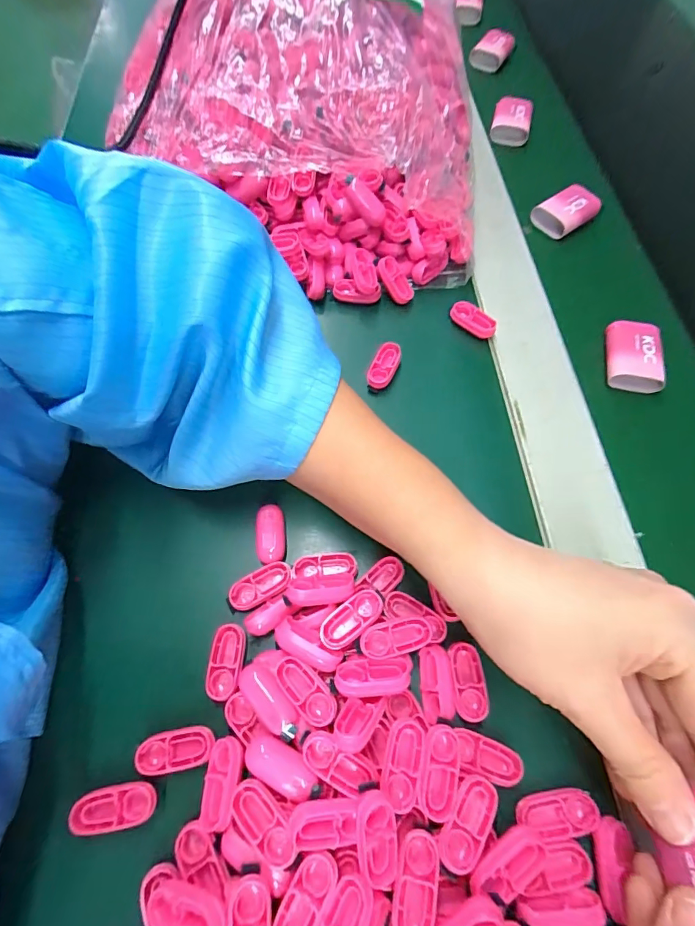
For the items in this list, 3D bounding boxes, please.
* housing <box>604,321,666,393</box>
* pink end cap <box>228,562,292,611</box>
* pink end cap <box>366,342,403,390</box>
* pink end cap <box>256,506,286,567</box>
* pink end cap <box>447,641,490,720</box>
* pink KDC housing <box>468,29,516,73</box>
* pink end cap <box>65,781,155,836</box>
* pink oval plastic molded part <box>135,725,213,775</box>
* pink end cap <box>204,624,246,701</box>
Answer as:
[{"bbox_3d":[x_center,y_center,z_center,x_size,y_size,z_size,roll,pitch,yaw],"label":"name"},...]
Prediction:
[{"bbox_3d":[0.195,-0.074,0.301,0.035,0.017,0.047,11,65,5],"label":"housing"},{"bbox_3d":[-0.046,0.066,0.233,0.034,0.008,0.015,-26,67,-12],"label":"pink end cap"},{"bbox_3d":[0.024,-0.064,0.291,0.016,0.010,0.031,21,66,9],"label":"pink end cap"},{"bbox_3d":[-0.043,0.041,0.245,0.015,0.010,0.032,-3,65,-2],"label":"pink end cap"},{"bbox_3d":[0.058,0.104,0.210,0.015,0.004,0.033,-2,65,-2],"label":"pink end cap"},{"bbox_3d":[0.162,-0.461,0.491,0.038,0.023,0.048,26,67,11],"label":"pink KDC housing"},{"bbox_3d":[-0.102,0.151,0.192,0.035,0.004,0.015,-11,65,-6],"label":"pink end cap"},{"bbox_3d":[-0.079,0.131,0.201,0.034,0.004,0.016,-11,65,-6],"label":"pink oval plastic molded part"},{"bbox_3d":[-0.060,0.098,0.217,0.016,0.006,0.033,6,65,2],"label":"pink end cap"}]

